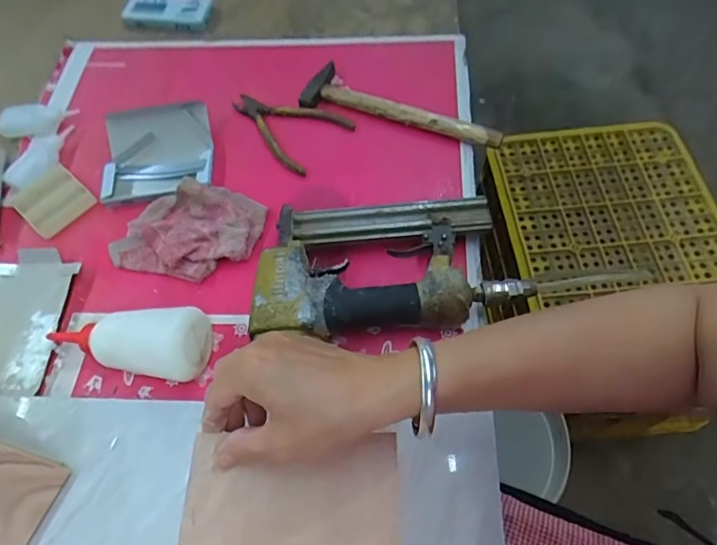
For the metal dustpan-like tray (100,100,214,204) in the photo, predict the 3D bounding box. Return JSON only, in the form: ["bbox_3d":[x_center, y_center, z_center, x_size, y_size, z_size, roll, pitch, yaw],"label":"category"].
[{"bbox_3d":[-0.238,-0.145,0.577,0.126,0.031,0.118,-6,62,0],"label":"metal dustpan-like tray"}]

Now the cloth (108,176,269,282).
[{"bbox_3d":[-0.185,-0.050,0.524,0.154,0.036,0.110,12,63,9],"label":"cloth"}]

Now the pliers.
[{"bbox_3d":[-0.090,-0.186,0.602,0.146,0.011,0.094,38,70,21],"label":"pliers"}]

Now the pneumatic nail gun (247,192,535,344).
[{"bbox_3d":[0.024,-0.010,0.465,0.235,0.053,0.137,-7,62,-1],"label":"pneumatic nail gun"}]

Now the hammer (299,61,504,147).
[{"bbox_3d":[0.052,-0.207,0.590,0.251,0.032,0.079,20,64,13],"label":"hammer"}]

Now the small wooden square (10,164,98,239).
[{"bbox_3d":[-0.354,-0.084,0.567,0.083,0.007,0.071,37,69,20],"label":"small wooden square"}]

